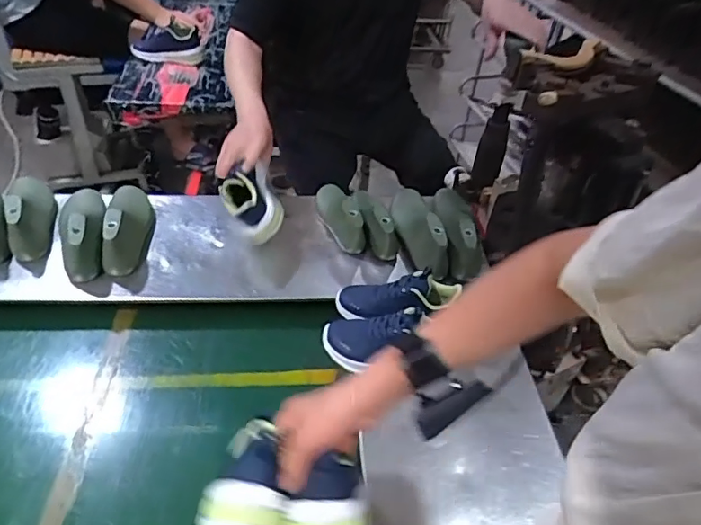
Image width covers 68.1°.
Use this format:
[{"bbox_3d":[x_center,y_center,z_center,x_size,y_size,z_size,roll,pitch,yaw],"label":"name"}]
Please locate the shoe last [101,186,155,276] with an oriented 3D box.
[{"bbox_3d":[-0.398,-0.078,0.922,0.073,0.082,0.201,-1,45,-9],"label":"shoe last"}]

